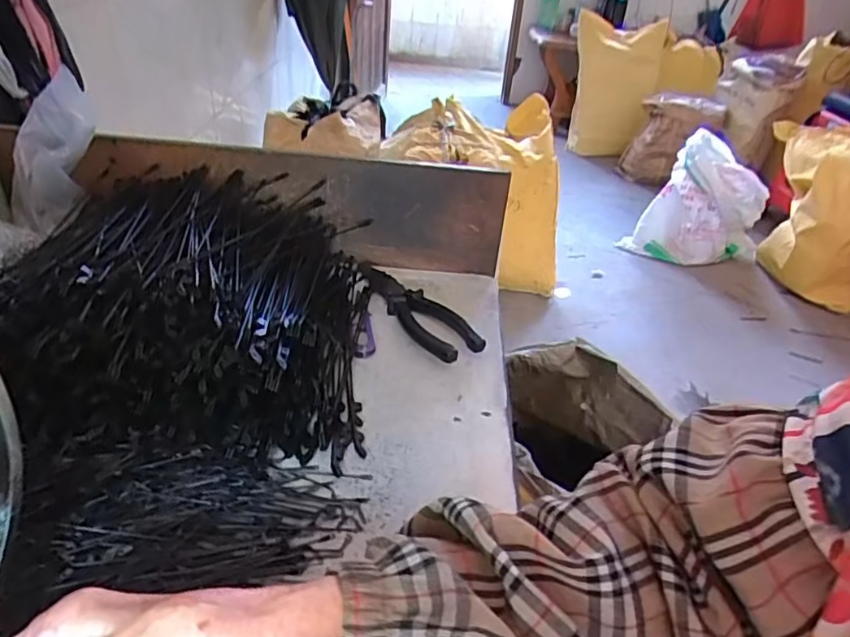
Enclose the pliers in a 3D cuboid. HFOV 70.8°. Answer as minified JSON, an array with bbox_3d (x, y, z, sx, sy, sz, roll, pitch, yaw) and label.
[{"bbox_3d":[-0.012,-0.012,0.551,0.043,0.023,0.166,-17,41,-29],"label":"pliers"}]

